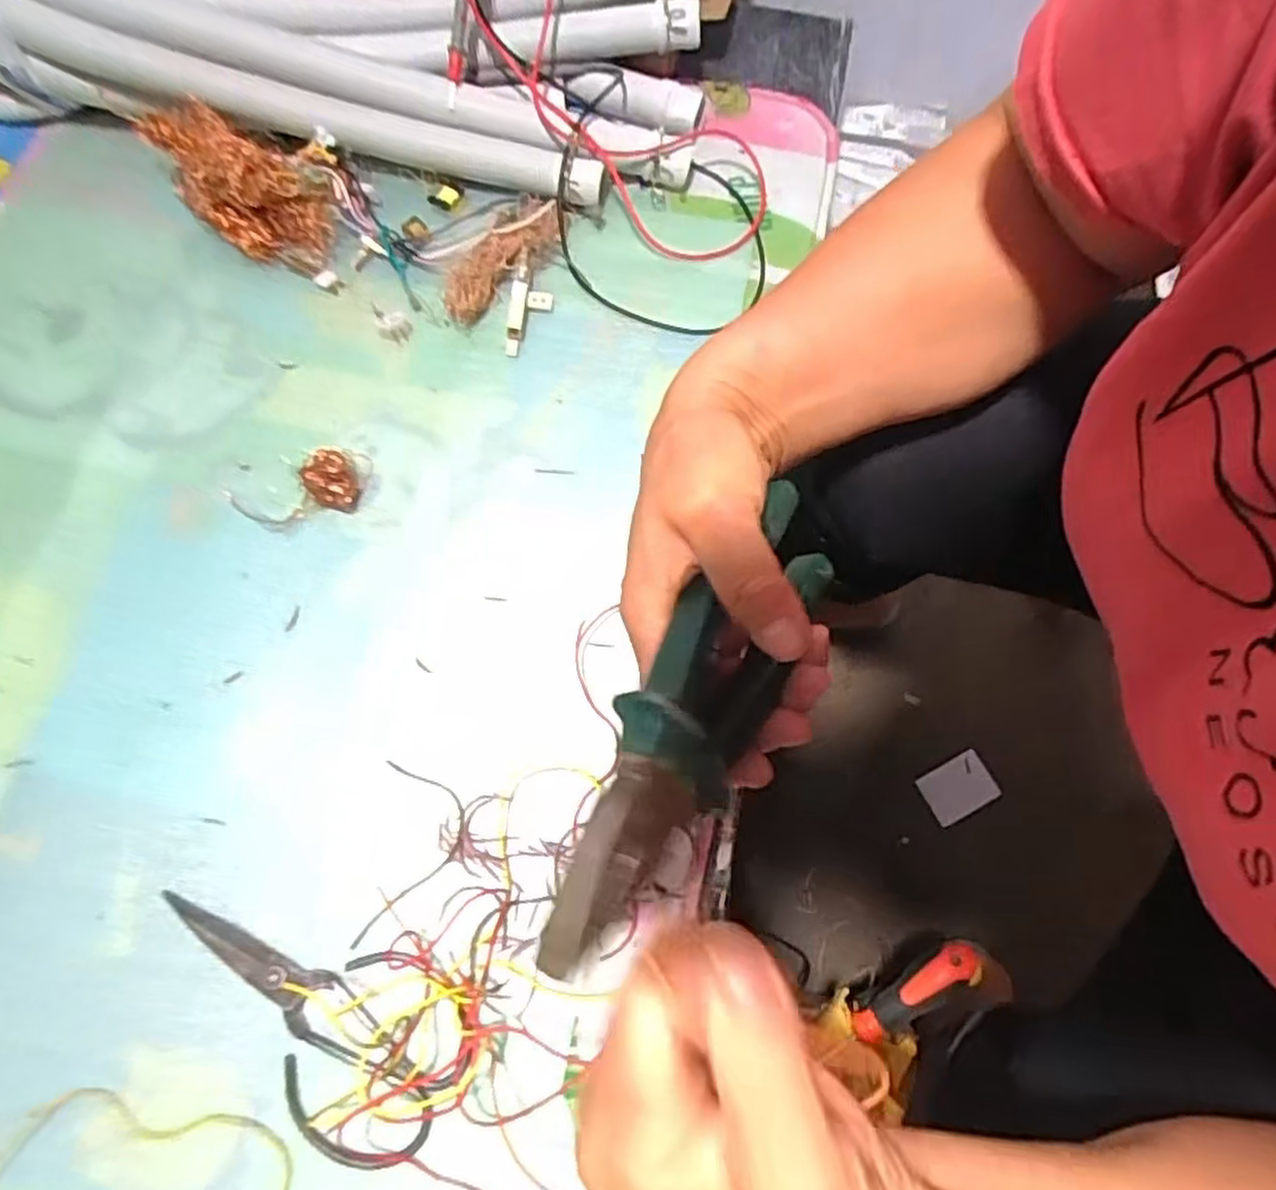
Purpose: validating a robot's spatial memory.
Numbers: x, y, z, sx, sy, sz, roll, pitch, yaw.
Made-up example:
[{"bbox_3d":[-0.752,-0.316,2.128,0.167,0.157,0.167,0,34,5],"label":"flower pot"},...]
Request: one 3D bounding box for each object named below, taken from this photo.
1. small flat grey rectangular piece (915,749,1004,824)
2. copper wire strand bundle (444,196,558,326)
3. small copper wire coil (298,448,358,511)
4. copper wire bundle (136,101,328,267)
[{"bbox_3d":[0.318,0.190,0.750,0.068,0.009,0.050,-27,73,-7],"label":"small flat grey rectangular piece"},{"bbox_3d":[-0.098,-0.249,0.564,0.044,0.026,0.118,32,76,9],"label":"copper wire strand bundle"},{"bbox_3d":[-0.210,-0.080,0.512,0.035,0.029,0.033,0,74,0],"label":"small copper wire coil"},{"bbox_3d":[-0.294,-0.305,0.564,0.139,0.063,0.073,36,77,10],"label":"copper wire bundle"}]

